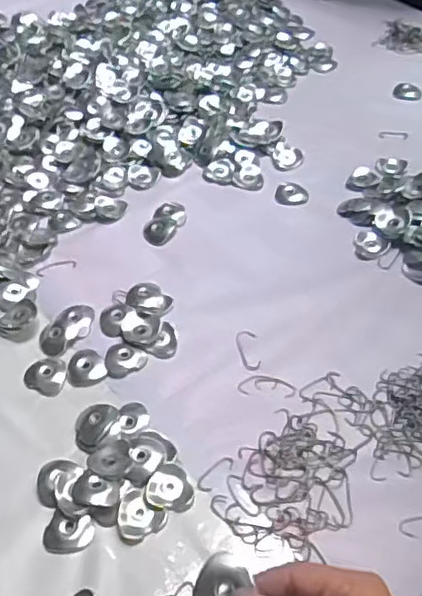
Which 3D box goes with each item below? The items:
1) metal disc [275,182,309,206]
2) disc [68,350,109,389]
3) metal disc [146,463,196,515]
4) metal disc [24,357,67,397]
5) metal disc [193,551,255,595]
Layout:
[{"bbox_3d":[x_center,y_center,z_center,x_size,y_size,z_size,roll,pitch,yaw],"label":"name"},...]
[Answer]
[{"bbox_3d":[0.092,-0.119,0.698,0.037,0.004,0.036,0,51,1],"label":"metal disc"},{"bbox_3d":[-0.110,0.061,0.547,0.033,0.004,0.035,0,51,1],"label":"disc"},{"bbox_3d":[-0.030,0.146,0.479,0.036,0.006,0.034,0,51,1],"label":"metal disc"},{"bbox_3d":[-0.144,0.068,0.545,0.035,0.006,0.035,0,51,1],"label":"metal disc"},{"bbox_3d":[0.005,0.156,0.335,0.027,0.006,0.034,32,71,18],"label":"metal disc"}]

